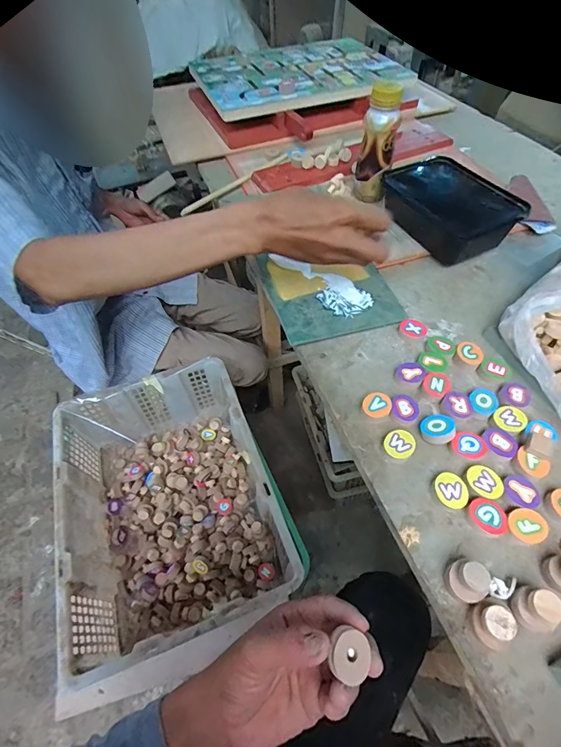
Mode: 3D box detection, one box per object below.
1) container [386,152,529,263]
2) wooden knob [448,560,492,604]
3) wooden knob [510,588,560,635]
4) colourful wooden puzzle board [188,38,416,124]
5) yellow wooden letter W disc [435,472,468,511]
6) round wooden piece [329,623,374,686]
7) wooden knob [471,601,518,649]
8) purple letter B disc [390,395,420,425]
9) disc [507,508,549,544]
[{"bbox_3d":[0.226,-0.224,0.503,0.119,0.067,0.162,-21,56,-13],"label":"container"},{"bbox_3d":[0.138,0.156,0.274,0.024,0.028,0.025,24,58,17],"label":"wooden knob"},{"bbox_3d":[0.180,0.169,0.259,0.025,0.030,0.024,-1,54,1],"label":"wooden knob"},{"bbox_3d":[0.028,-0.616,0.756,0.394,0.024,0.294,-20,56,-13],"label":"colourful wooden puzzle board"},{"bbox_3d":[0.148,0.104,0.321,0.027,0.011,0.030,-33,60,-21],"label":"yellow wooden letter W disc"},{"bbox_3d":[0.048,0.190,0.250,0.027,0.012,0.025,28,68,2],"label":"round wooden piece"},{"bbox_3d":[0.148,0.177,0.258,0.021,0.029,0.024,26,59,19],"label":"wooden knob"},{"bbox_3d":[0.123,0.037,0.365,0.027,0.009,0.030,28,59,20],"label":"purple letter B disc"},{"bbox_3d":[0.200,0.126,0.300,0.029,0.011,0.026,-20,56,-13],"label":"disc"}]

